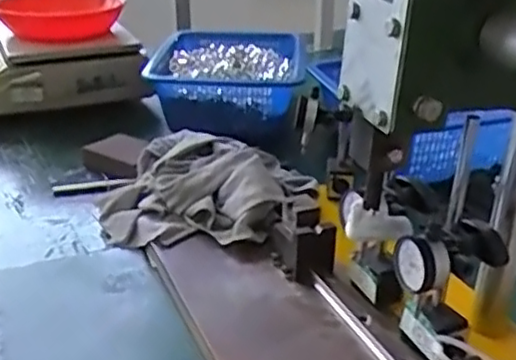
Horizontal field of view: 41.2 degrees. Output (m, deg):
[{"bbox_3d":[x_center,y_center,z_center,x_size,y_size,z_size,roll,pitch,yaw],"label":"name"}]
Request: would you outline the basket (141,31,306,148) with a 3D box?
[{"bbox_3d":[-0.043,-0.162,1.069,0.216,0.096,0.294,2,25,4],"label":"basket"}]

